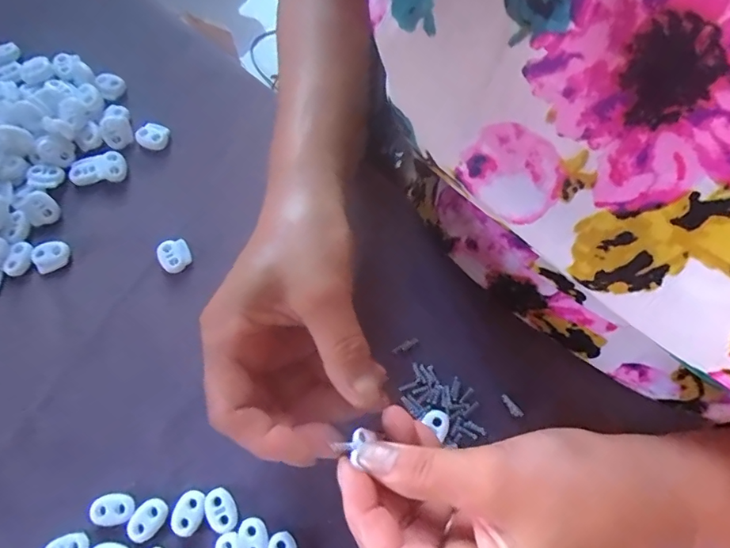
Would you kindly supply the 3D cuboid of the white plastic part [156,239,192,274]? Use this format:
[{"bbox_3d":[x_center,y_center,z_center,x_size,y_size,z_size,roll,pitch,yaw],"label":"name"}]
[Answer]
[{"bbox_3d":[-0.122,-0.012,0.312,0.020,0.006,0.021,-37,80,-10],"label":"white plastic part"}]

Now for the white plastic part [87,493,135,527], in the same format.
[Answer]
[{"bbox_3d":[-0.138,0.128,0.265,0.025,0.004,0.016,-8,76,-3],"label":"white plastic part"}]

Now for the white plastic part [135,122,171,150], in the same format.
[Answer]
[{"bbox_3d":[-0.149,-0.097,0.342,0.021,0.008,0.021,0,85,-5],"label":"white plastic part"}]

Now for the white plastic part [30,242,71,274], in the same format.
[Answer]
[{"bbox_3d":[-0.200,-0.011,0.312,0.023,0.007,0.016,-24,78,-7],"label":"white plastic part"}]

